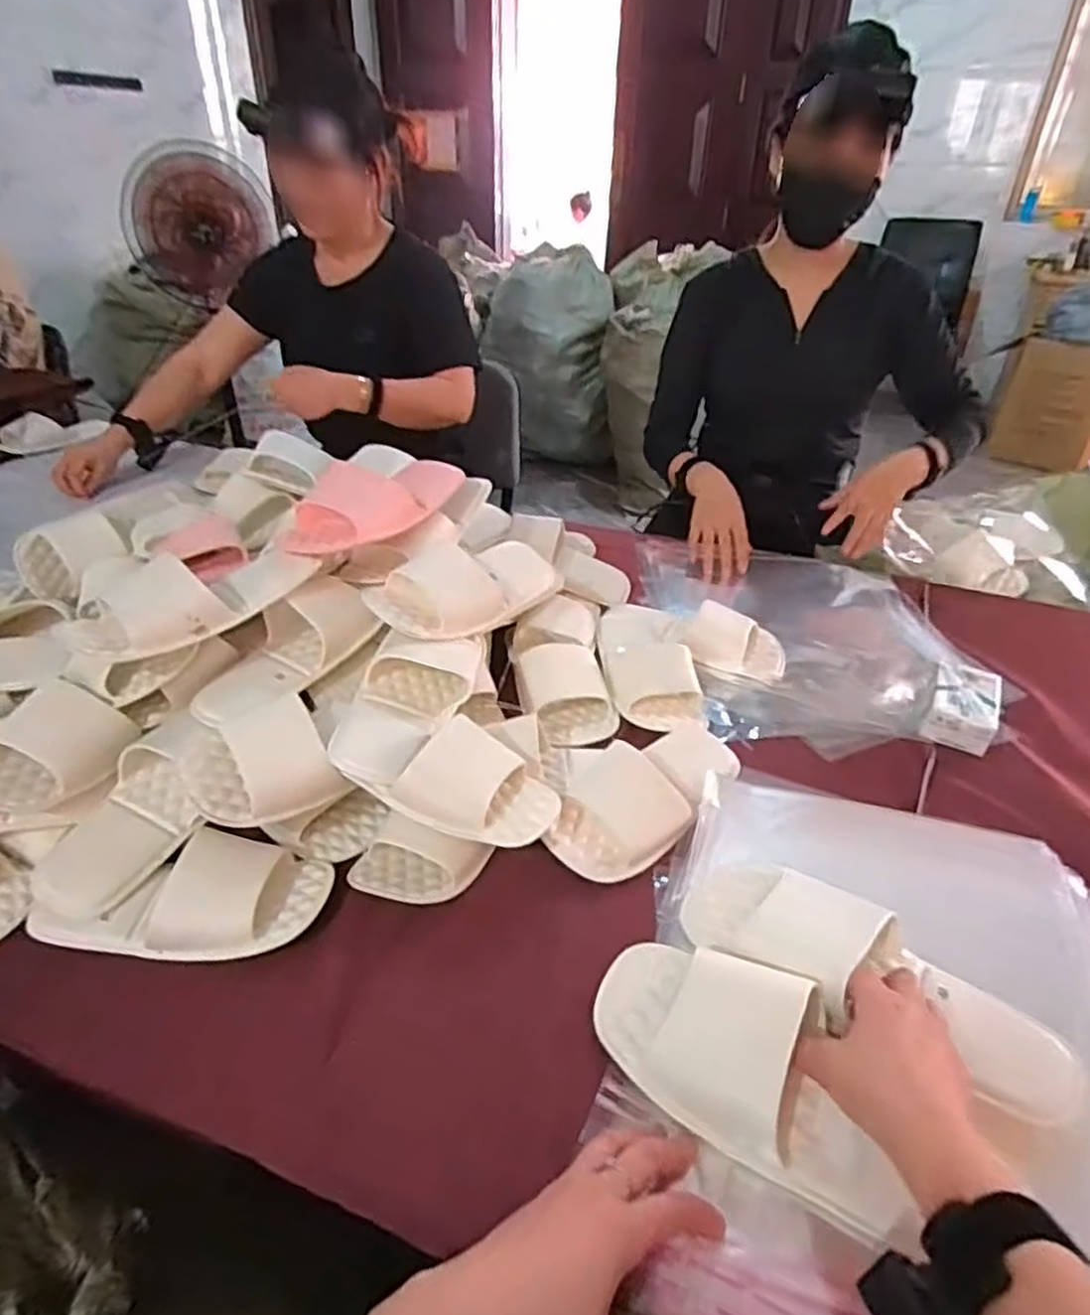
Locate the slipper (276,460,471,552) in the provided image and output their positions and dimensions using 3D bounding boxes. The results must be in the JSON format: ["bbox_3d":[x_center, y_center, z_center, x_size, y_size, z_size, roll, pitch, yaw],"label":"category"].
[{"bbox_3d":[-0.179,-0.177,0.781,0.096,0.057,0.218,15,37,18],"label":"slipper"}]

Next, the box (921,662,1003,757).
[{"bbox_3d":[0.463,0.054,0.812,0.066,0.043,0.126,20,38,24],"label":"box"}]

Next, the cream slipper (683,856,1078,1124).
[{"bbox_3d":[0.241,0.231,0.544,0.273,0.059,0.099,24,40,21],"label":"cream slipper"}]

